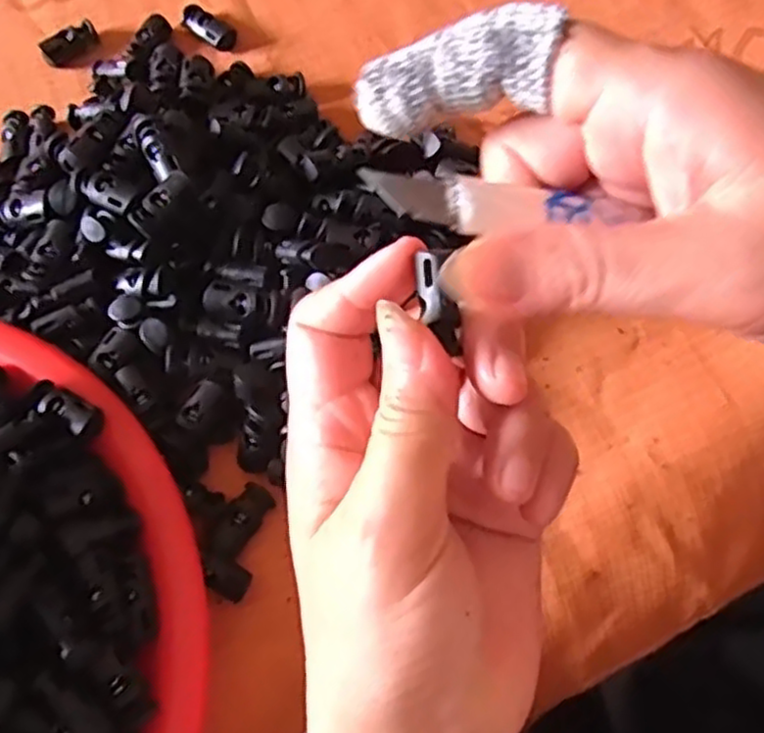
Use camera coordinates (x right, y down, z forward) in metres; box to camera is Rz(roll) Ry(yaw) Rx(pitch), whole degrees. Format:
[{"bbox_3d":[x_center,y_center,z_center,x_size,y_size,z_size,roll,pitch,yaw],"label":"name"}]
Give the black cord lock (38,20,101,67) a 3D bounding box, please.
[{"bbox_3d":[-0.147,-0.152,0.345,0.027,0.011,0.013,-36,74,-12],"label":"black cord lock"}]

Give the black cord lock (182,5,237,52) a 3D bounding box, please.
[{"bbox_3d":[-0.083,-0.162,0.349,0.027,0.008,0.015,36,74,12],"label":"black cord lock"}]

